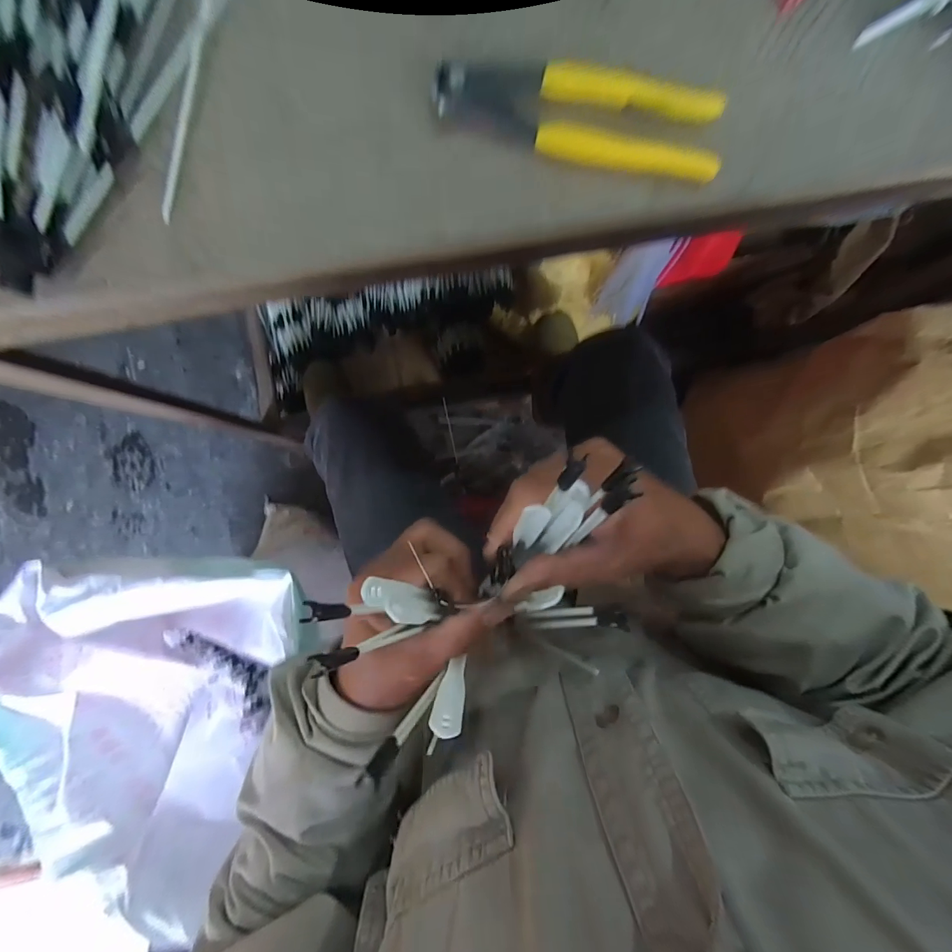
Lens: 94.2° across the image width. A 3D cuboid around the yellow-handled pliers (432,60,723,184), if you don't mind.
[{"bbox_3d":[0.061,-0.207,0.249,0.159,0.015,0.051,9,88,-3],"label":"yellow-handled pliers"}]

